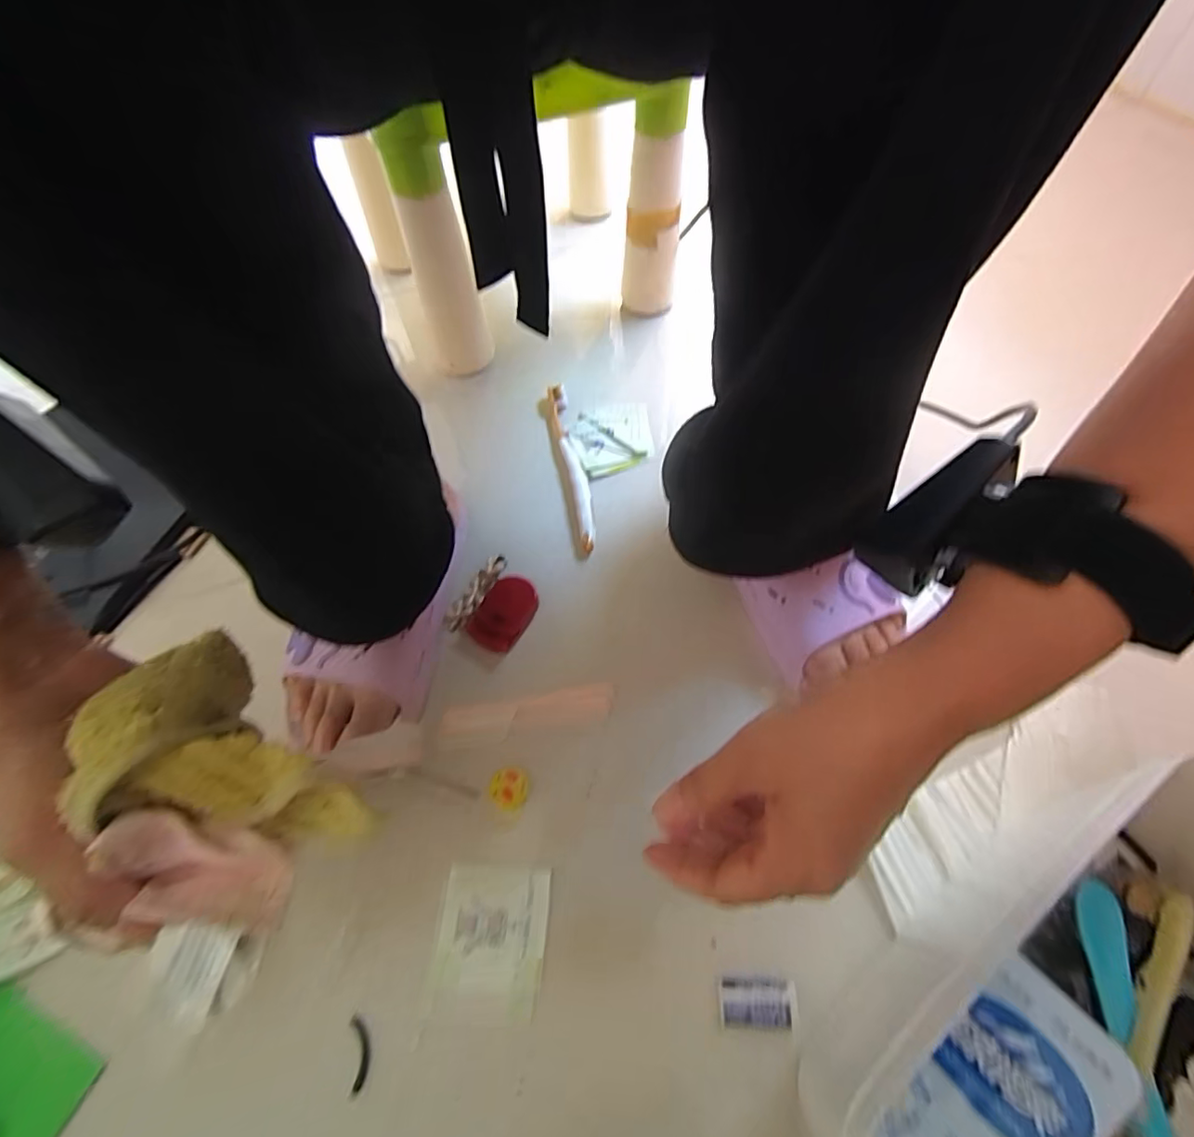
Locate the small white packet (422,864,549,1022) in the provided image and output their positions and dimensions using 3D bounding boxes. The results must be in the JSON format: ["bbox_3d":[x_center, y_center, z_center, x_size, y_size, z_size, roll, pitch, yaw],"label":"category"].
[{"bbox_3d":[-0.059,0.205,0.306,0.059,0.004,0.072,2,58,4],"label":"small white packet"}]

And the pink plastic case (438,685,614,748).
[{"bbox_3d":[-0.046,0.097,0.370,0.113,0.005,0.026,-9,55,-5],"label":"pink plastic case"}]

